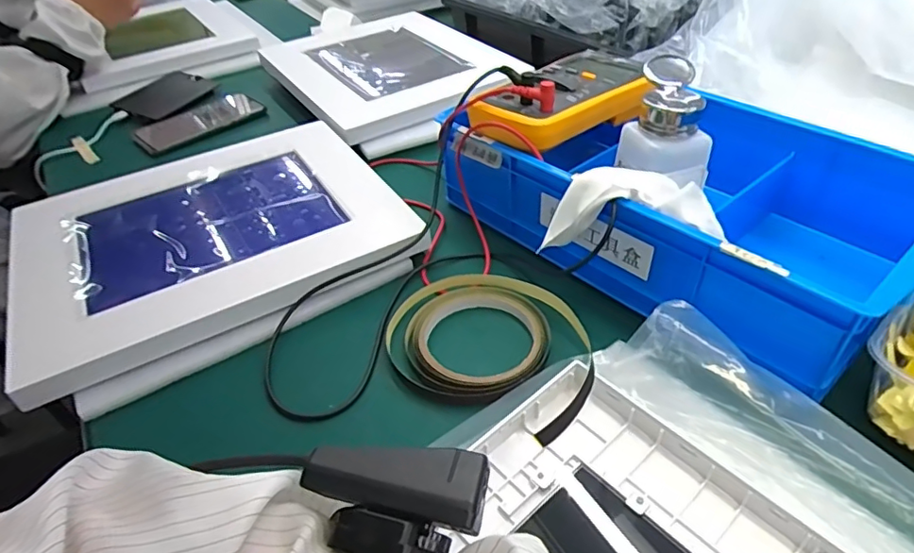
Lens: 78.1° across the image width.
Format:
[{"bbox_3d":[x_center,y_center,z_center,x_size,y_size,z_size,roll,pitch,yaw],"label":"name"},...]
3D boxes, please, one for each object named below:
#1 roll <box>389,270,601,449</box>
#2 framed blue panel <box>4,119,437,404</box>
[{"bbox_3d":[0.026,0.037,0.393,0.152,0.025,0.117,21,46,26],"label":"roll"},{"bbox_3d":[-0.215,-0.036,0.489,0.310,0.035,0.244,-23,44,-22],"label":"framed blue panel"}]

